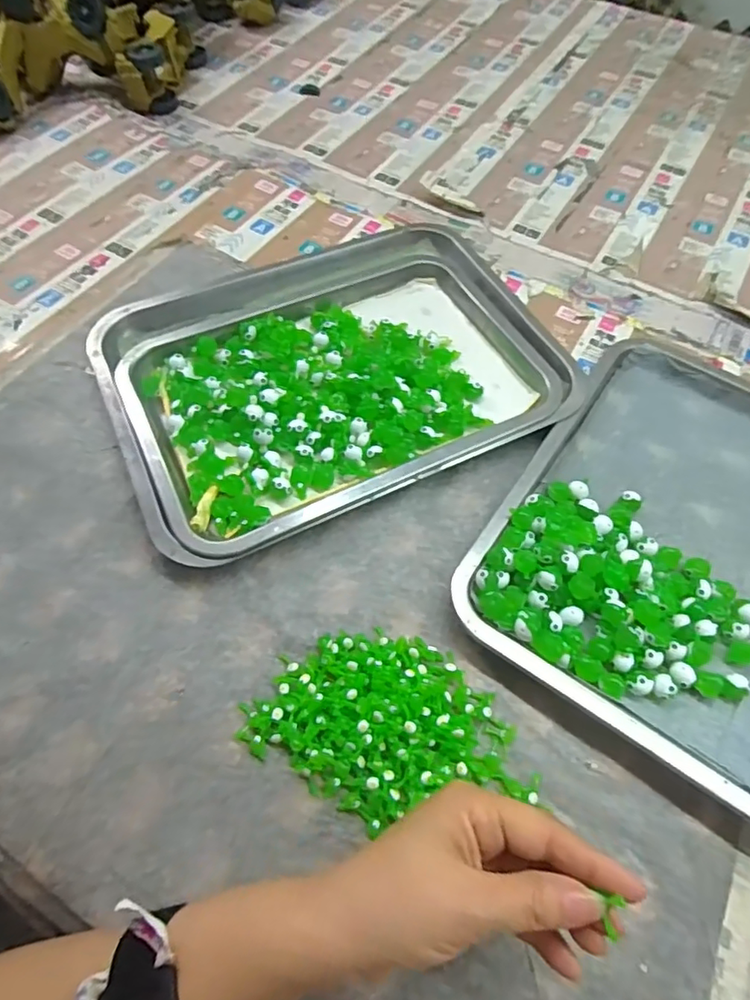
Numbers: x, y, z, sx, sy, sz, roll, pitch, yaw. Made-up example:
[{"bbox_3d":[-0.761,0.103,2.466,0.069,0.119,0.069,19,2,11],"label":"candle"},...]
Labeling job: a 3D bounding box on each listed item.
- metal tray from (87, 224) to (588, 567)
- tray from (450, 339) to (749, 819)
[{"bbox_3d":[-0.035,-0.117,0.458,0.351,0.027,0.269,-23,63,-13],"label":"metal tray"},{"bbox_3d":[0.239,0.019,0.386,0.257,0.027,0.328,32,65,16],"label":"tray"}]

